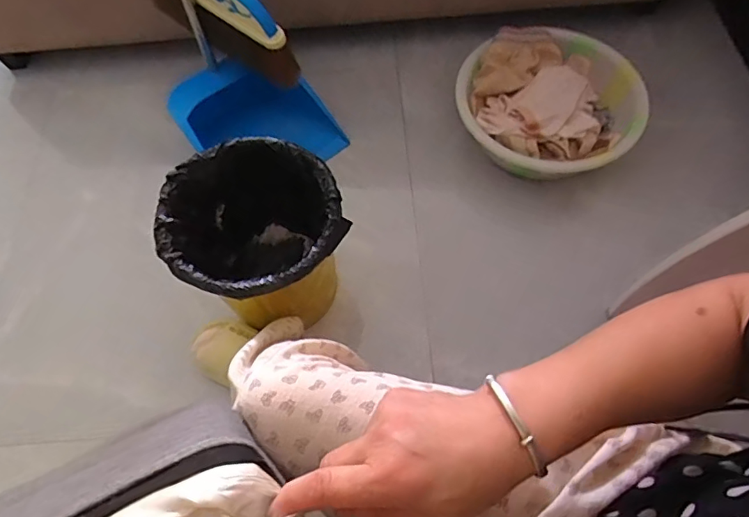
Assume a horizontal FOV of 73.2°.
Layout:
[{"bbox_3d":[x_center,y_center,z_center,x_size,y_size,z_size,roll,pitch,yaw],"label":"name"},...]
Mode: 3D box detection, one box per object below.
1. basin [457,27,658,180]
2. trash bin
[{"bbox_3d":[0.364,-0.325,1.014,0.386,0.111,0.347,-39,68,-15],"label":"basin"},{"bbox_3d":[-0.172,-0.008,0.816,0.246,0.265,0.247,-1,64,2],"label":"trash bin"}]

